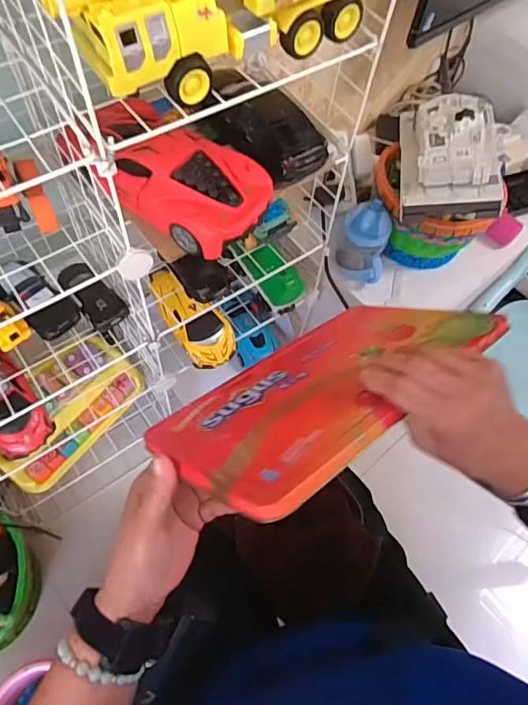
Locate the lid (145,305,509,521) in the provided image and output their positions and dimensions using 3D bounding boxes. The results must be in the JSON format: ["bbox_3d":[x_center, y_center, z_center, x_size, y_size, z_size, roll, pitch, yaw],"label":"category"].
[{"bbox_3d":[0.052,0.018,0.414,0.288,0.013,0.189,-30,23,-31],"label":"lid"}]

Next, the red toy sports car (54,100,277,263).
[{"bbox_3d":[-0.101,-0.194,0.513,0.218,0.063,0.102,34,64,15],"label":"red toy sports car"}]

